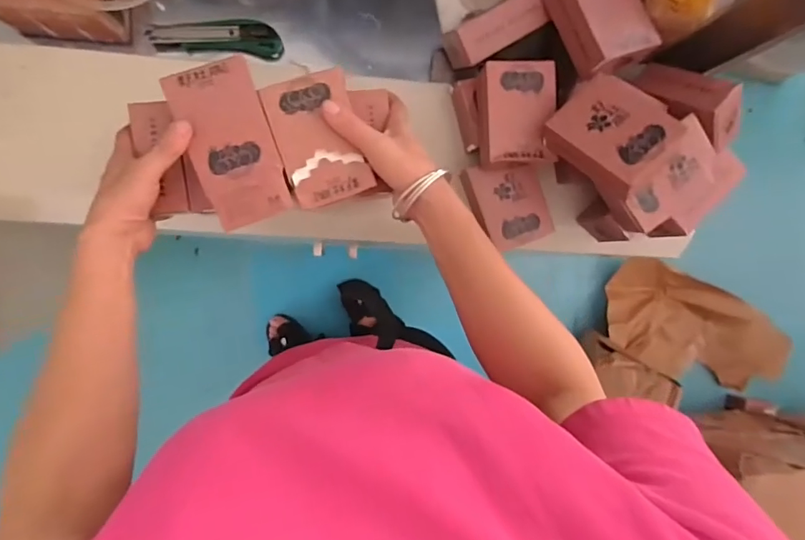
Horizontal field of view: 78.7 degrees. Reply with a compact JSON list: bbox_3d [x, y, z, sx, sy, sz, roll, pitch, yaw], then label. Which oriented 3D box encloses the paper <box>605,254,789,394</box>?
[{"bbox_3d":[0.846,0.181,1.449,0.580,0.107,0.282,27,90,-6],"label":"paper"}]

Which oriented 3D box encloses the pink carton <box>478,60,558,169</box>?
[{"bbox_3d":[0.124,-0.166,0.529,0.079,0.040,0.107,-5,93,-5],"label":"pink carton"}]

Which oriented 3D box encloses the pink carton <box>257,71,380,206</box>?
[{"bbox_3d":[-0.075,-0.119,0.445,0.072,0.010,0.110,-18,94,-5],"label":"pink carton"}]

